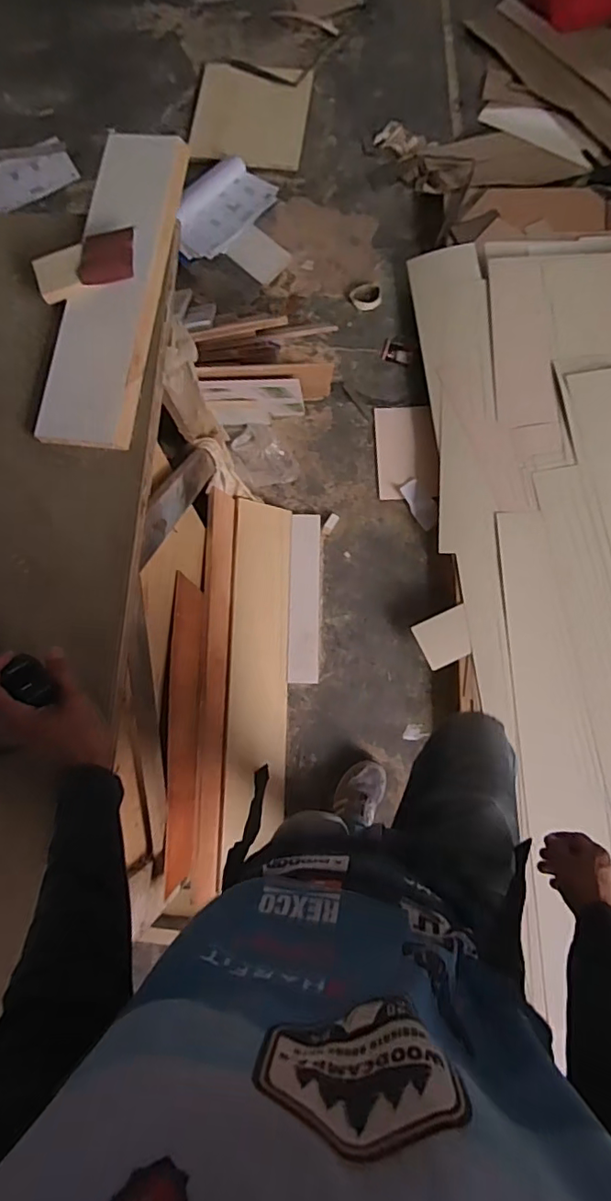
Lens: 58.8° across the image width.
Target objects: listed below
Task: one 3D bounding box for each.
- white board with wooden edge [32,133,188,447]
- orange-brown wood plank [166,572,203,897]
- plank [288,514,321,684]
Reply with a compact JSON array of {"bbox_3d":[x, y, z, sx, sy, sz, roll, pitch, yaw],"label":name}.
[{"bbox_3d":[-0.263,-0.429,0.745,0.121,0.028,0.456,8,85,0],"label":"white board with wooden edge"},{"bbox_3d":[-0.257,0.263,1.164,0.023,0.197,0.604,-1,78,2],"label":"orange-brown wood plank"},{"bbox_3d":[-0.001,-0.013,1.491,0.081,0.025,0.469,1,78,2],"label":"plank"}]

